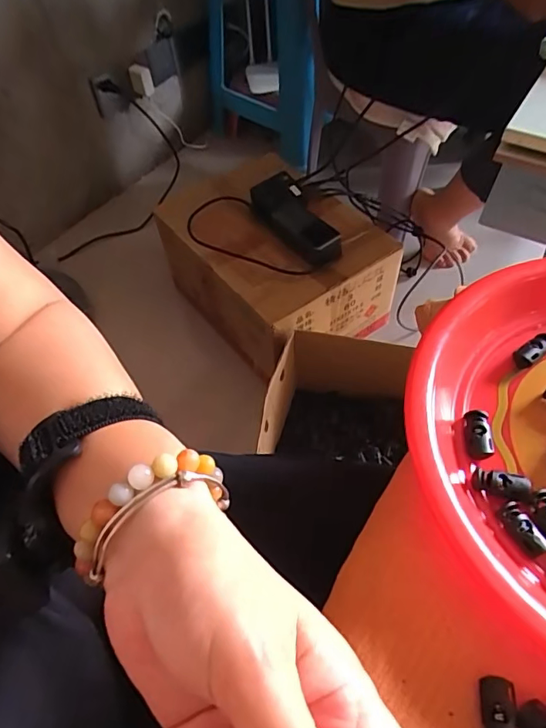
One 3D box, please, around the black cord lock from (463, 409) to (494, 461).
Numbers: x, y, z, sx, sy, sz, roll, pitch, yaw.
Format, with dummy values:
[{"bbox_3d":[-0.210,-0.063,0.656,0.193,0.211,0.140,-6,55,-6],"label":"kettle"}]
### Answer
[{"bbox_3d":[0.117,0.041,0.280,0.014,0.014,0.028,6,57,7],"label":"black cord lock"}]

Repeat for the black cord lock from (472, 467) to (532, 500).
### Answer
[{"bbox_3d":[0.122,0.065,0.262,0.028,0.010,0.014,9,57,9],"label":"black cord lock"}]

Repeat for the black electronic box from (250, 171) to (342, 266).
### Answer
[{"bbox_3d":[0.036,-0.253,0.846,0.078,0.042,0.207,-26,57,-14],"label":"black electronic box"}]

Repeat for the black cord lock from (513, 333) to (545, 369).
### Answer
[{"bbox_3d":[0.166,-0.009,0.310,0.029,0.010,0.013,-31,60,-17],"label":"black cord lock"}]

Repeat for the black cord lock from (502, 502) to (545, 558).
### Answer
[{"bbox_3d":[0.128,0.084,0.248,0.010,0.006,0.027,-24,58,-12],"label":"black cord lock"}]

